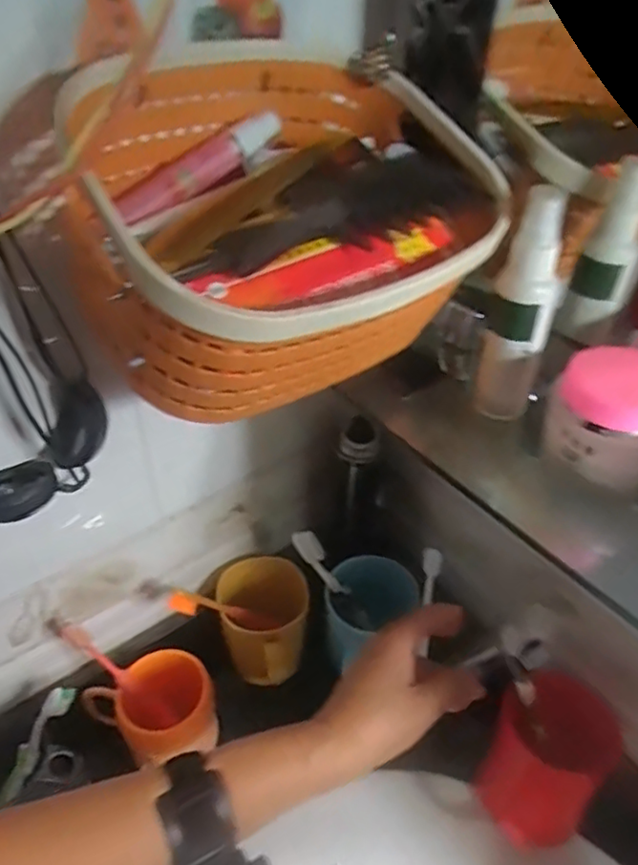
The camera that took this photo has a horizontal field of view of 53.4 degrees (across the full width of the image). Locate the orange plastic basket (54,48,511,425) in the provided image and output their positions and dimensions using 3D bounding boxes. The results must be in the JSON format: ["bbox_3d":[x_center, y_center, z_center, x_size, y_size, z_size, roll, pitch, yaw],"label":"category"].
[{"bbox_3d":[-0.017,-0.107,0.335,0.220,0.128,0.185,-22,46,-25],"label":"orange plastic basket"}]

